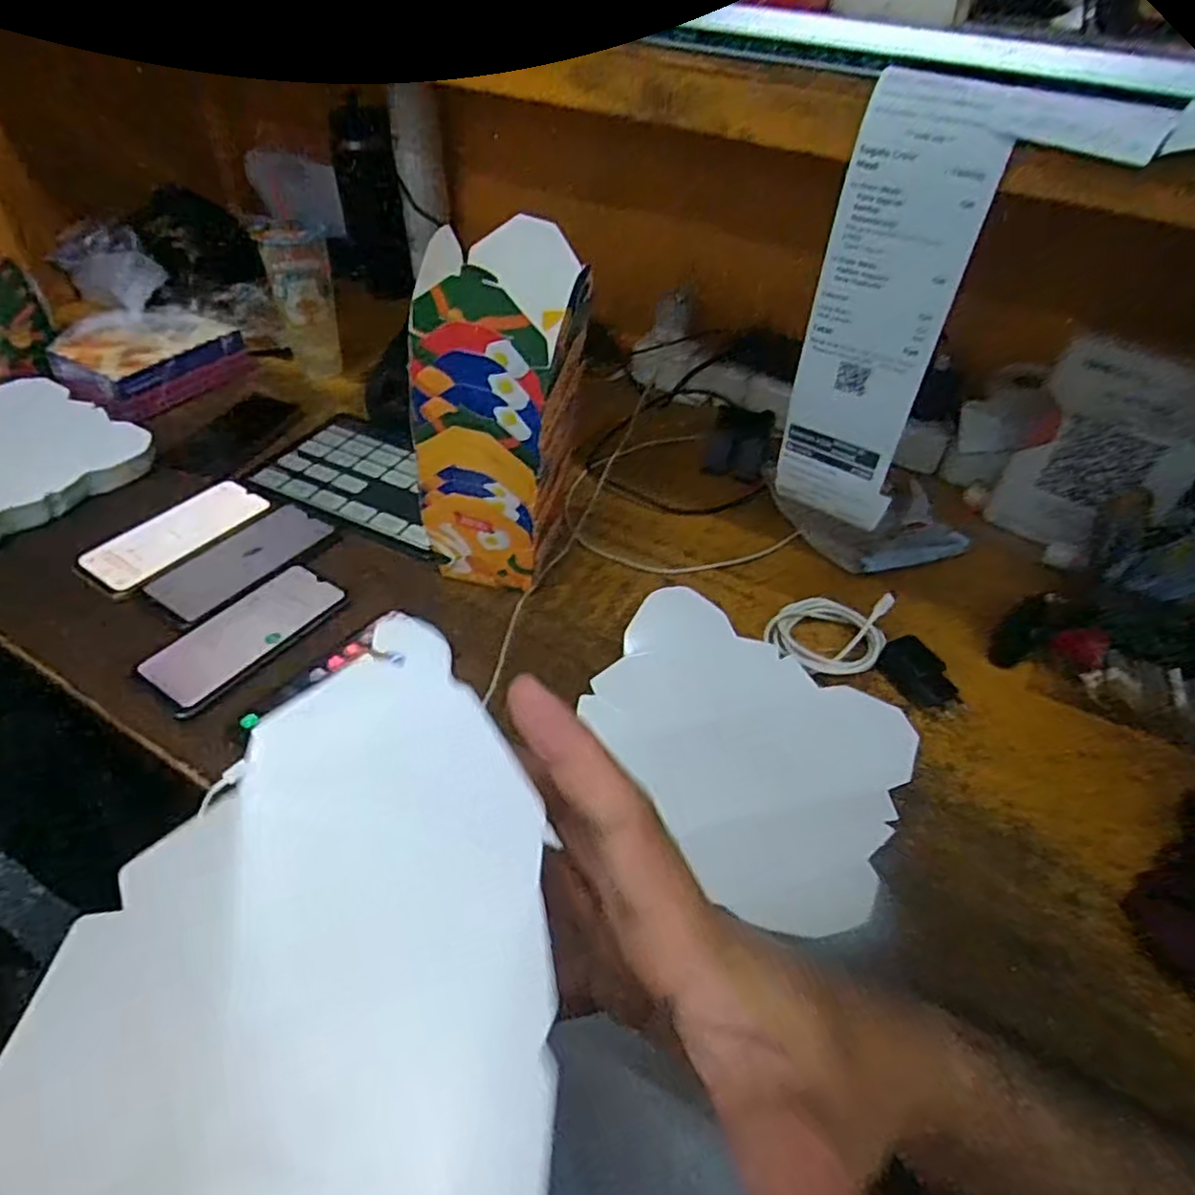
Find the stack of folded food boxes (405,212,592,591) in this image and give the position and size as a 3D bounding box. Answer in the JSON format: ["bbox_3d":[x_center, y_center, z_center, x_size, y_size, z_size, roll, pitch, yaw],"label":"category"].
[{"bbox_3d":[-0.076,-0.133,0.580,0.117,0.284,0.109,8,44,3],"label":"stack of folded food boxes"}]

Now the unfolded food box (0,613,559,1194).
[{"bbox_3d":[-0.077,0.155,0.211,0.100,0.177,0.236,-3,46,31],"label":"unfolded food box"}]

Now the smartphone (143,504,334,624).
[{"bbox_3d":[-0.330,-0.037,0.661,0.072,0.009,0.158,25,47,20],"label":"smartphone"}]

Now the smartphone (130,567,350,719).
[{"bbox_3d":[-0.294,0.028,0.598,0.080,0.010,0.162,25,47,21],"label":"smartphone"}]

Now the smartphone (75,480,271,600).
[{"bbox_3d":[-0.408,-0.064,0.682,0.084,0.011,0.169,25,47,20],"label":"smartphone"}]

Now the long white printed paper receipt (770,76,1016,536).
[{"bbox_3d":[0.177,-0.168,0.460,0.083,0.264,0.029,25,47,20],"label":"long white printed paper receipt"}]

